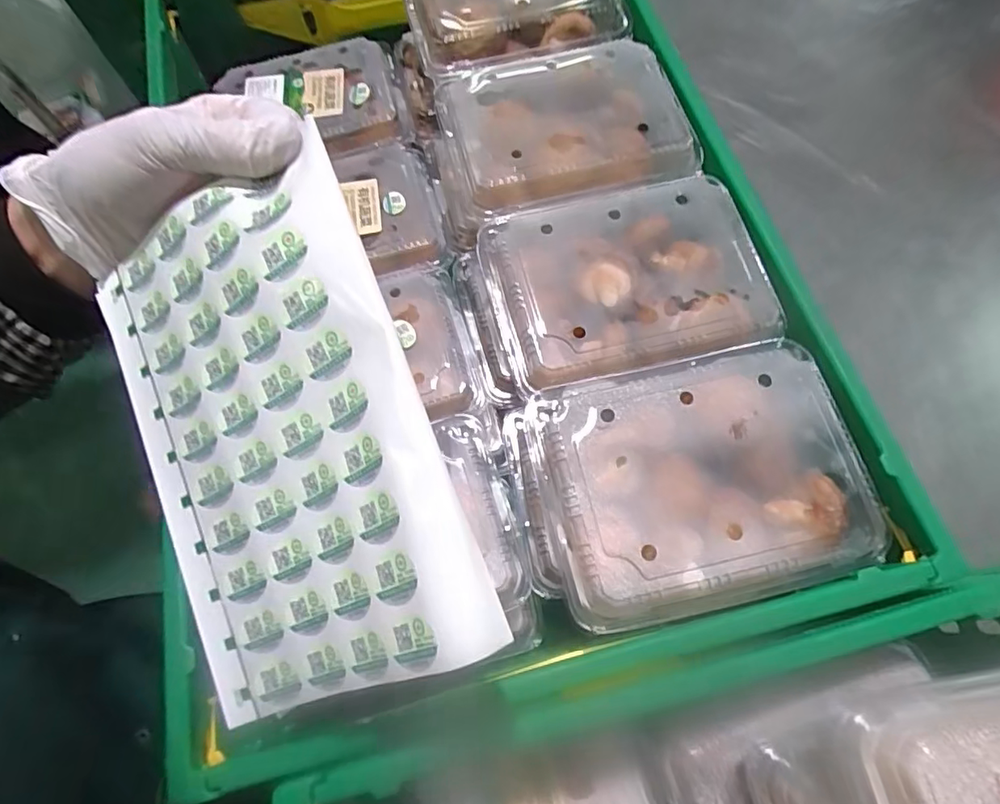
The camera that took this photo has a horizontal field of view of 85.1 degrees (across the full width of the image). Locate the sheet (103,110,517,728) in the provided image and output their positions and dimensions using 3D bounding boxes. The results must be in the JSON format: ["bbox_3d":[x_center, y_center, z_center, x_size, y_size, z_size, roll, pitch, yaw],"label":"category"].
[{"bbox_3d":[-0.094,0.013,0.214,0.138,0.012,0.204,-28,79,25],"label":"sheet"}]

